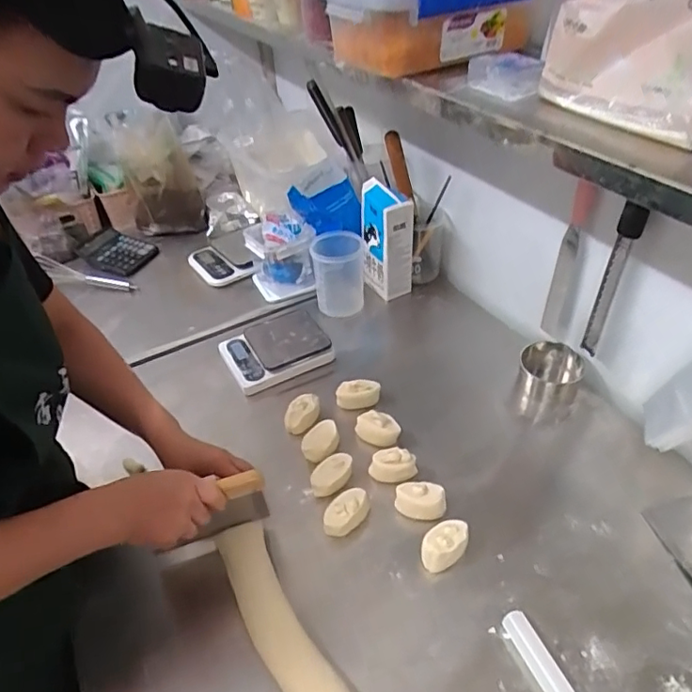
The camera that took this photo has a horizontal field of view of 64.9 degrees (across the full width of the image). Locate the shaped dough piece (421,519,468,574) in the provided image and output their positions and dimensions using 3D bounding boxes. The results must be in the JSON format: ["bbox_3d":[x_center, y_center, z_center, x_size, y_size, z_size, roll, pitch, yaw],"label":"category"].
[{"bbox_3d":[0.122,0.248,0.673,0.039,0.041,0.065,30,52,33],"label":"shaped dough piece"}]

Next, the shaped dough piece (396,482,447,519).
[{"bbox_3d":[0.099,0.206,0.724,0.064,0.037,0.037,5,42,11],"label":"shaped dough piece"}]

